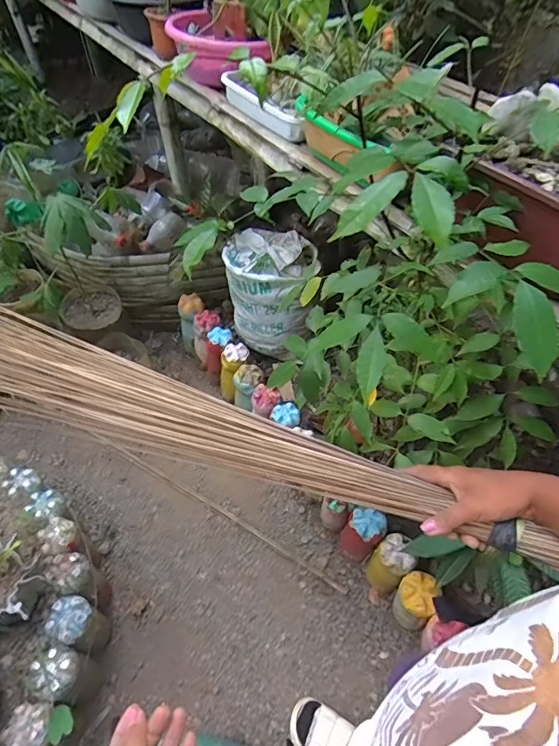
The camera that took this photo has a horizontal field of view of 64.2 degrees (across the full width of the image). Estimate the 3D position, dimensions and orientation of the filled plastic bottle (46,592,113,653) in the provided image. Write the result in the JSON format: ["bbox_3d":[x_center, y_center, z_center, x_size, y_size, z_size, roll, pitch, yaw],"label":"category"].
[{"bbox_3d":[-0.445,0.571,1.008,0.084,0.214,0.084,0,51,0],"label":"filled plastic bottle"}]

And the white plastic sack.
[{"bbox_3d":[-0.025,-0.249,1.397,0.260,0.316,0.256,-2,51,-2],"label":"white plastic sack"}]

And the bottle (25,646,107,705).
[{"bbox_3d":[-0.441,0.644,0.945,0.079,0.209,0.088,12,51,9],"label":"bottle"}]

